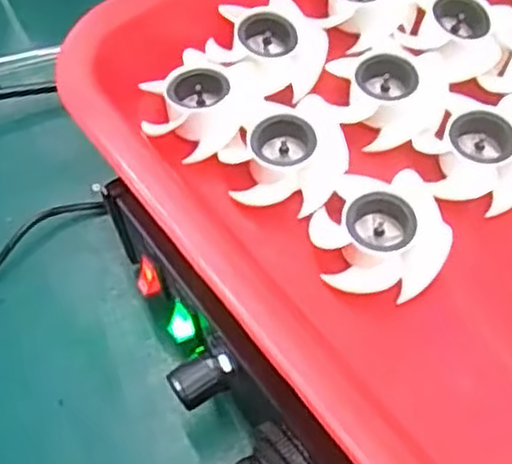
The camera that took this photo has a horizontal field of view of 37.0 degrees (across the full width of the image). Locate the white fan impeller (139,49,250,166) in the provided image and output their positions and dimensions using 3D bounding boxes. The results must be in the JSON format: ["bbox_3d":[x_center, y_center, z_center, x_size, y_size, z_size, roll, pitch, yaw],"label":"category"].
[{"bbox_3d":[-0.021,-0.046,0.278,0.038,0.014,0.036,38,68,21],"label":"white fan impeller"}]

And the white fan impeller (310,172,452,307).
[{"bbox_3d":[0.041,-0.001,0.252,0.044,0.017,0.040,-1,60,1],"label":"white fan impeller"}]

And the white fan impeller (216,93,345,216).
[{"bbox_3d":[0.013,-0.030,0.271,0.039,0.016,0.047,32,66,18],"label":"white fan impeller"}]

